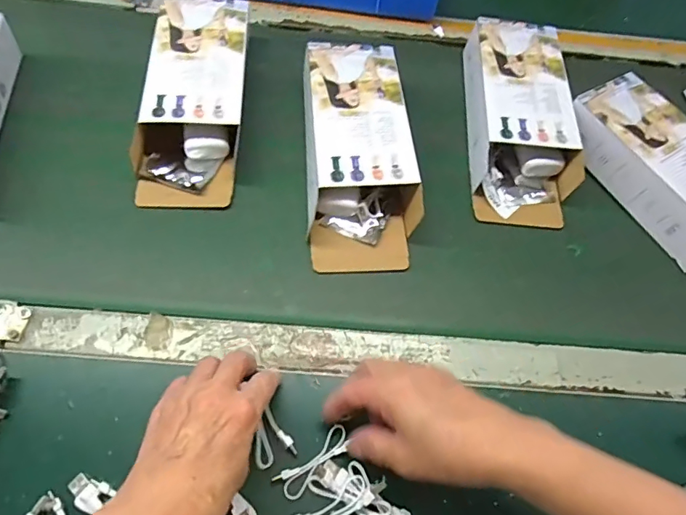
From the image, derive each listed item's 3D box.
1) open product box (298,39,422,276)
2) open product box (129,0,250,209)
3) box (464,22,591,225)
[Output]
[{"bbox_3d":[0.014,-0.110,0.494,0.107,0.046,0.251,-2,66,-4],"label":"open product box"},{"bbox_3d":[-0.155,-0.174,0.516,0.100,0.052,0.253,3,65,-1],"label":"open product box"},{"bbox_3d":[0.197,-0.154,0.546,0.107,0.065,0.254,3,65,-1],"label":"box"}]

